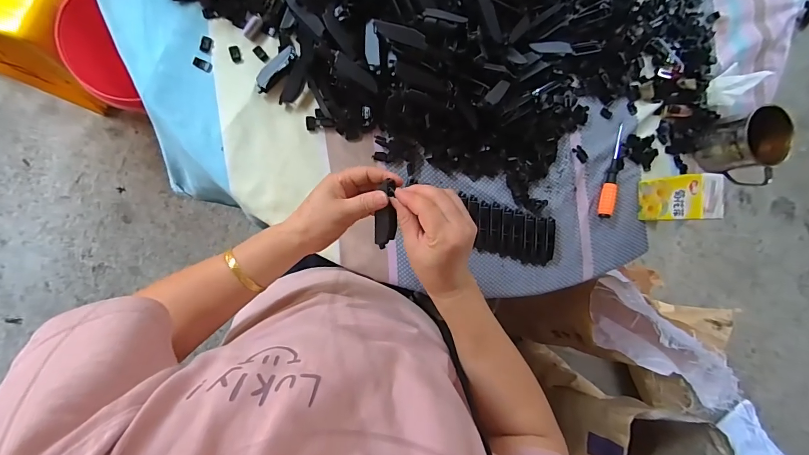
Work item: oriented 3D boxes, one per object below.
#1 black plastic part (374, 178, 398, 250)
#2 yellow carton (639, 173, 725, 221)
[{"bbox_3d":[-0.019,-0.012,0.392,0.022,0.015,0.071,4,108,-9],"label":"black plastic part"},{"bbox_3d":[0.415,-0.044,0.567,0.031,0.119,0.067,0,92,-9],"label":"yellow carton"}]

